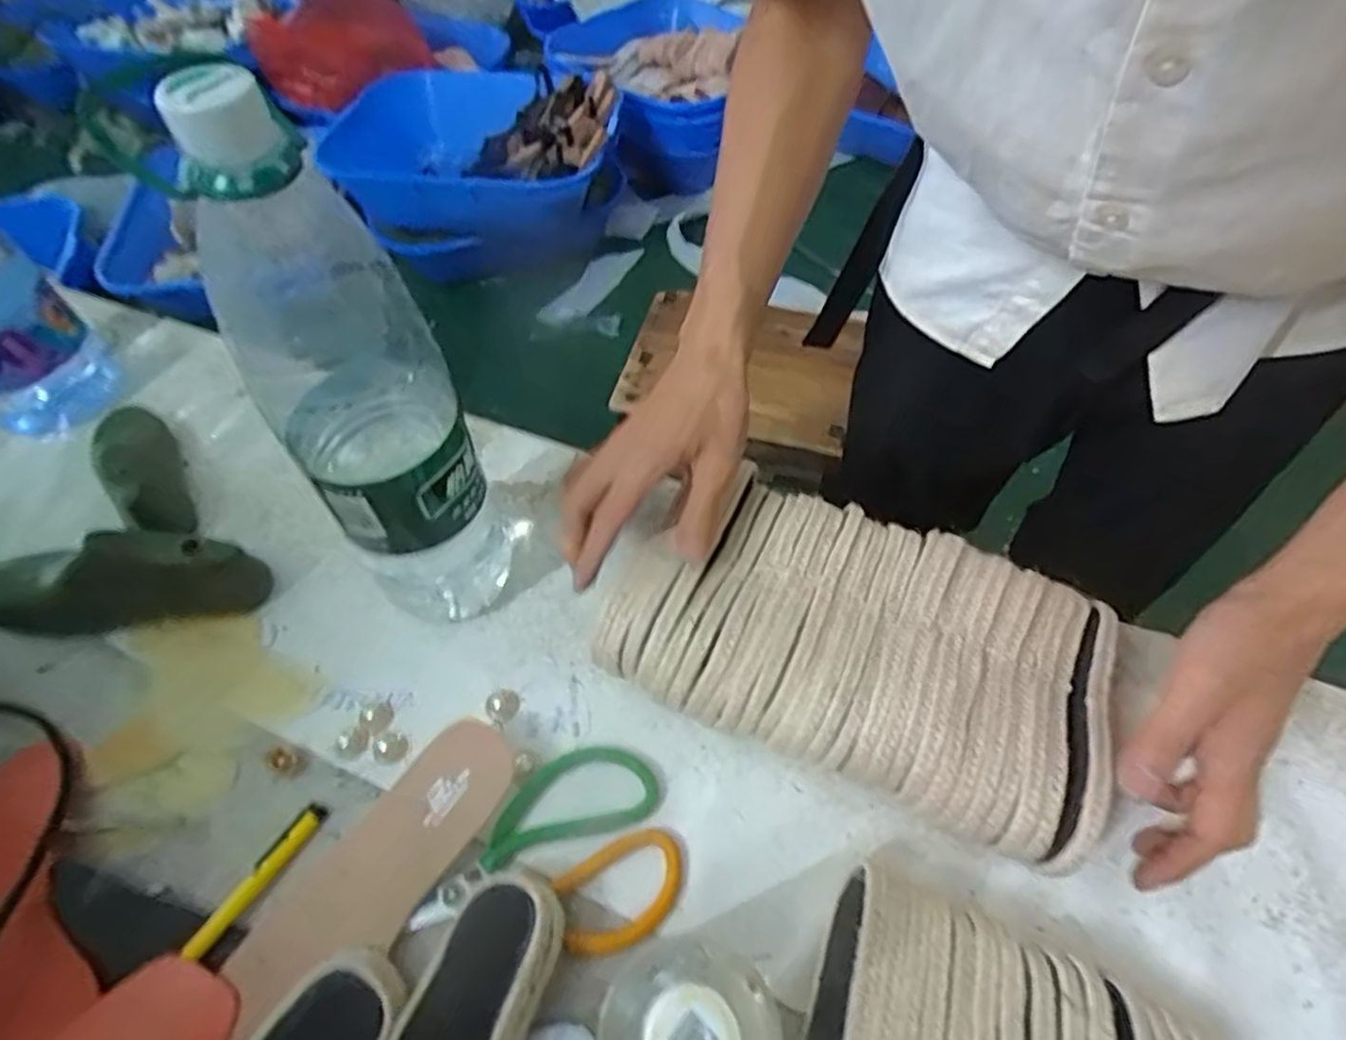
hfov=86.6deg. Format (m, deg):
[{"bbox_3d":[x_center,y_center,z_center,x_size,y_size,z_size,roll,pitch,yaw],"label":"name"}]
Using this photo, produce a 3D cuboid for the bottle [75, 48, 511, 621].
[{"bbox_3d":[-0.158,-0.052,0.383,0.091,0.325,0.084,-34,62,-19],"label":"bottle"}]

